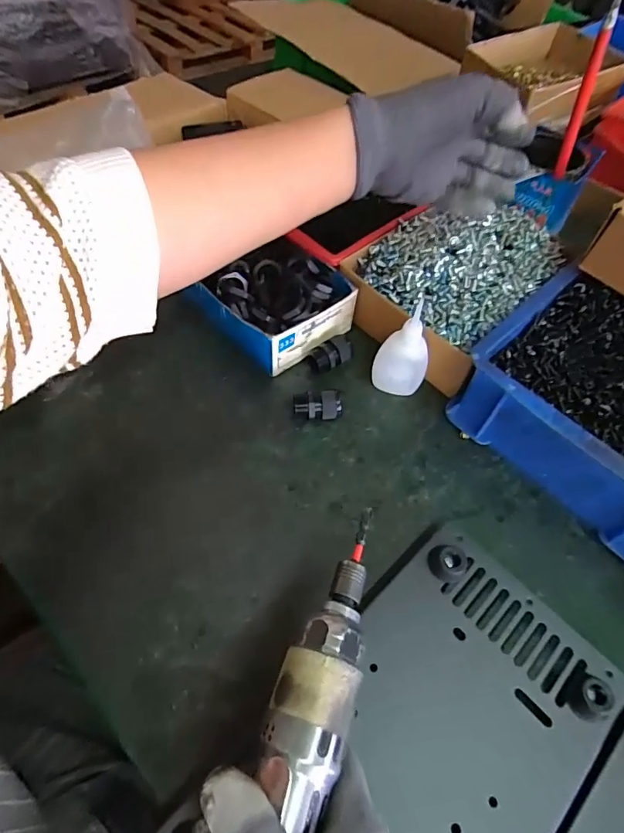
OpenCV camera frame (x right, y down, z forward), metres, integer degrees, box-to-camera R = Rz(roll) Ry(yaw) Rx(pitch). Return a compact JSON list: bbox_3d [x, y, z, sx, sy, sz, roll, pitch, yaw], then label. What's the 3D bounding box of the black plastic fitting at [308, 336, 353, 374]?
[{"bbox_3d":[0.018,-0.057,0.429,0.040,0.022,0.018,-25,62,-20],"label":"black plastic fitting"}]

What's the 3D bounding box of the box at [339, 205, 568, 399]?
[{"bbox_3d":[0.133,-0.134,0.455,0.154,0.067,0.233,38,61,19],"label":"box"}]

